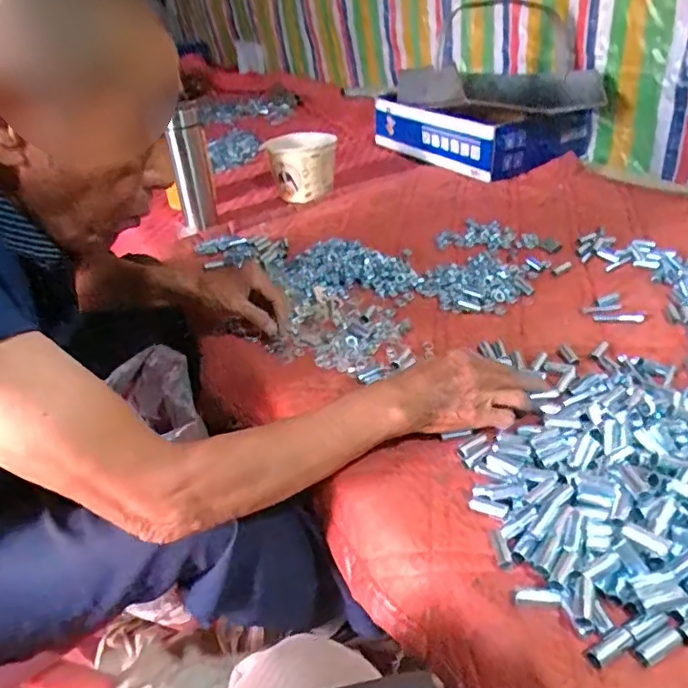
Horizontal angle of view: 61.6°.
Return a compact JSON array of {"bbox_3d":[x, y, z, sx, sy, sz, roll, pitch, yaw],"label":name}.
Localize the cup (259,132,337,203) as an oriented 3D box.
[{"bbox_3d":[-0.095,-0.372,1.207,0.140,0.120,0.149,-23,38,-23],"label":"cup"}]

